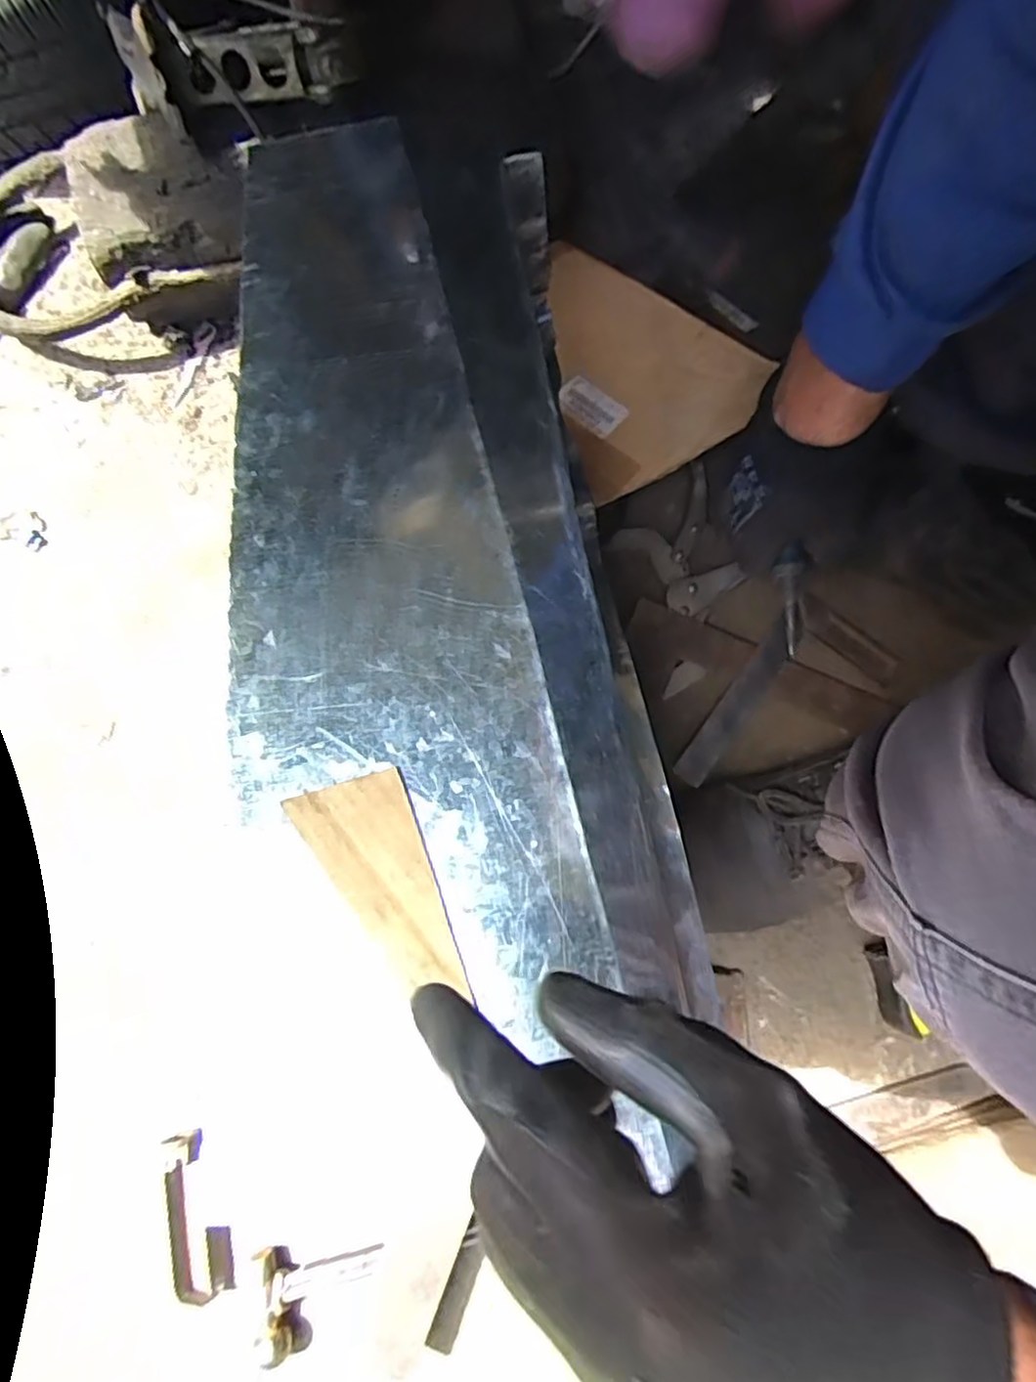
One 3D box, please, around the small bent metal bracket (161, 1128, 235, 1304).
[{"bbox_3d":[-0.241,0.391,0.512,0.044,0.018,0.113,-13,80,-3],"label":"small bent metal bracket"}]

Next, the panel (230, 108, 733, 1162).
[{"bbox_3d":[-0.045,-0.068,0.368,0.207,0.048,0.490,-9,79,-2],"label":"panel"}]

